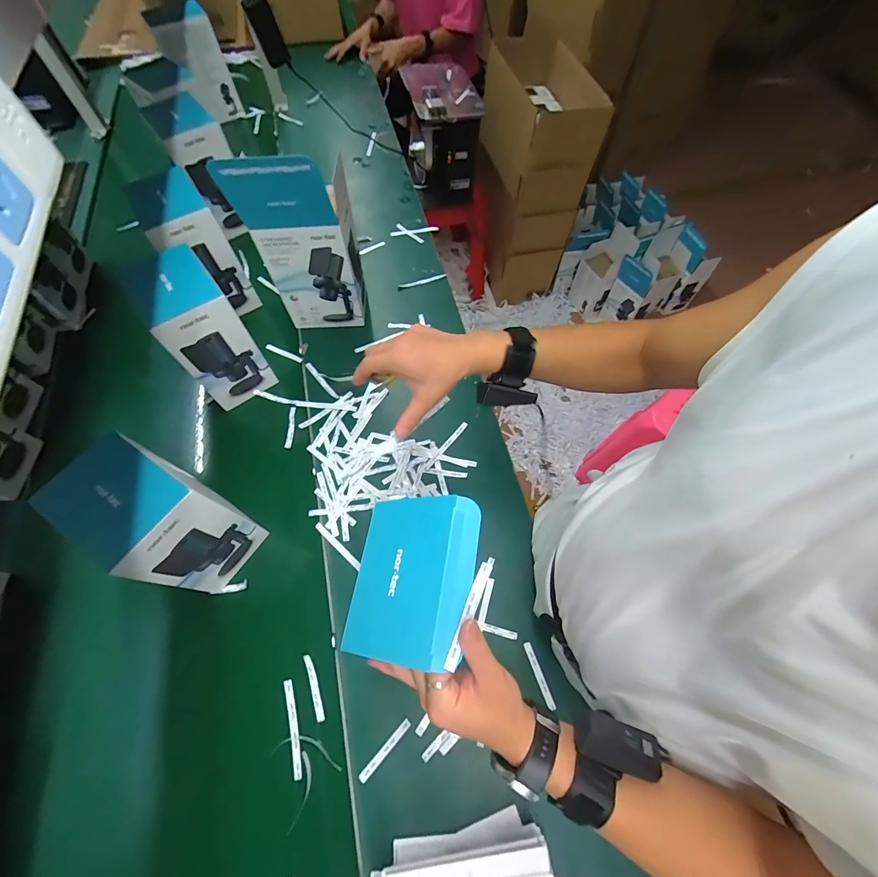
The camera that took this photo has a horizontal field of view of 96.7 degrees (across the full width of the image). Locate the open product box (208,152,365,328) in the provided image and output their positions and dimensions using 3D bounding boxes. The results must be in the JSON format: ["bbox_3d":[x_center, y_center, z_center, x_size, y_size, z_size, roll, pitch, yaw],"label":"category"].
[{"bbox_3d":[-0.233,-0.347,0.702,0.155,0.354,0.128,-2,63,0],"label":"open product box"}]

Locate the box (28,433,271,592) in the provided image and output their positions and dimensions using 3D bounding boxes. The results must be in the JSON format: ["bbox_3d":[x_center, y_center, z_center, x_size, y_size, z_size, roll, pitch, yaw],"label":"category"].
[{"bbox_3d":[-0.381,0.112,0.549,0.169,0.205,0.114,30,67,16],"label":"box"}]

